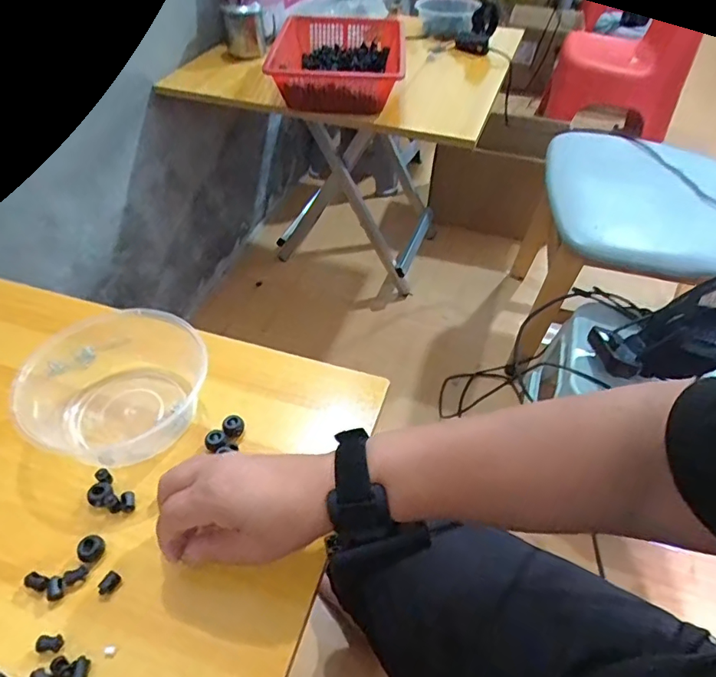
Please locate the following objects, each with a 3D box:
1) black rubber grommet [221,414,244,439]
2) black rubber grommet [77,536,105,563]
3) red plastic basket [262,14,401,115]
[{"bbox_3d":[-0.104,0.075,0.430,0.017,0.012,0.018,0,46,0],"label":"black rubber grommet"},{"bbox_3d":[-0.186,0.147,0.360,0.015,0.012,0.017,31,53,26],"label":"black rubber grommet"},{"bbox_3d":[-0.035,-0.505,0.940,0.221,0.078,0.356,2,46,2],"label":"red plastic basket"}]

